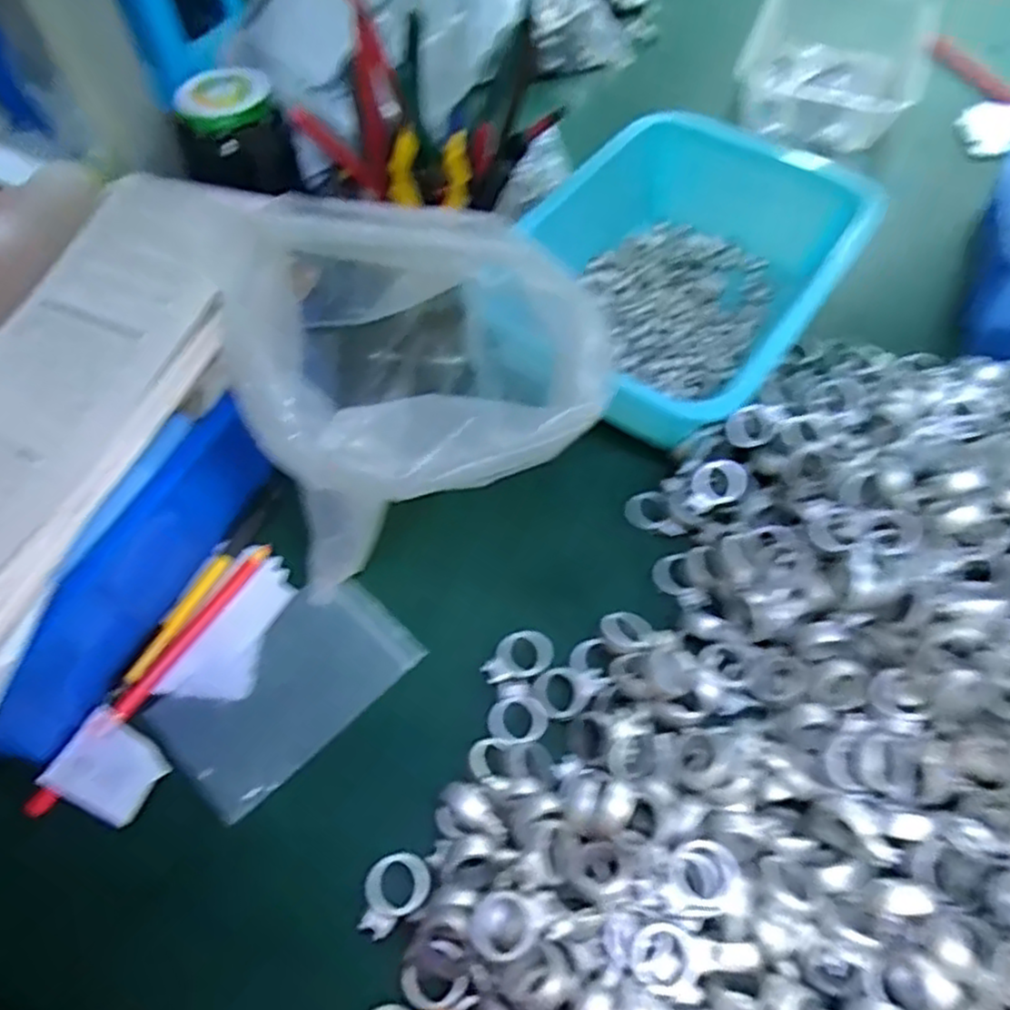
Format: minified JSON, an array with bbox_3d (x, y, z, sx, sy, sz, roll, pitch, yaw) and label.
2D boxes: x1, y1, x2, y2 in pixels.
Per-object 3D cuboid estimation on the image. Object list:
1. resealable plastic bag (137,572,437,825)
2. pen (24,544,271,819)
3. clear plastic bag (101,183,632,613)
[{"bbox_3d":[-0.117,0.097,0.393,0.128,0.011,0.077,-40,64,-22],"label":"resealable plastic bag"},{"bbox_3d":[-0.186,0.088,0.390,0.011,0.006,0.170,25,61,18],"label":"pen"},{"bbox_3d":[-0.052,-0.057,0.381,0.147,0.179,0.162,-31,61,-17],"label":"clear plastic bag"}]

